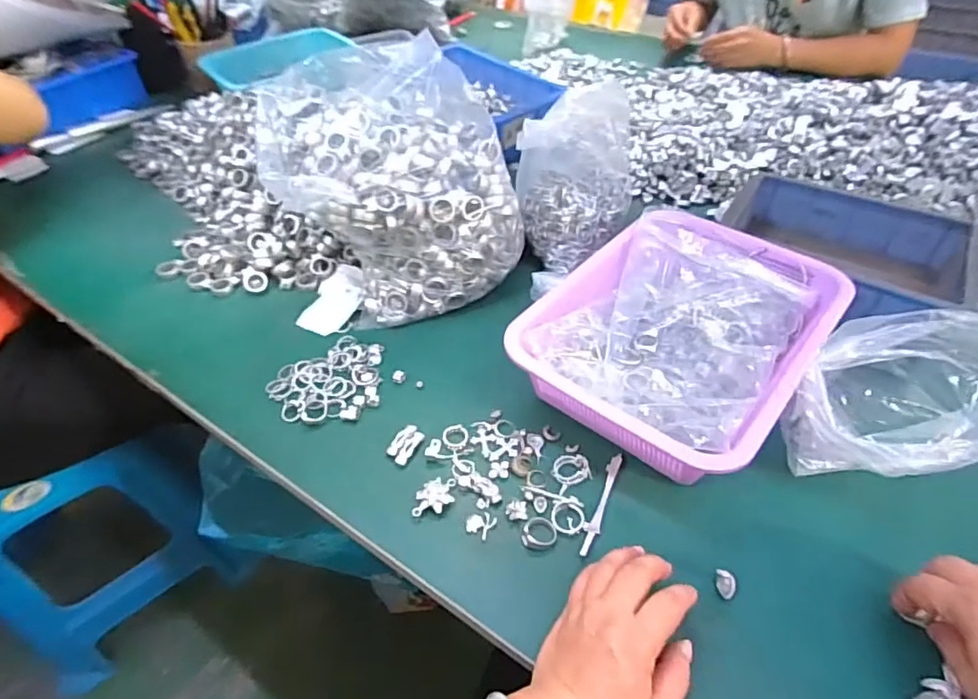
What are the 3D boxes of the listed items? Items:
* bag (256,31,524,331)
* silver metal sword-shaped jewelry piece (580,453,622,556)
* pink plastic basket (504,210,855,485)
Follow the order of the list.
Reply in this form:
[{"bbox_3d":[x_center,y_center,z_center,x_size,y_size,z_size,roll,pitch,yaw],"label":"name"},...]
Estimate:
[{"bbox_3d":[-0.089,-0.176,0.599,0.239,0.219,0.175,-13,47,-10],"label":"bag"},{"bbox_3d":[0.092,0.125,0.459,0.013,0.004,0.098,16,49,17],"label":"silver metal sword-shaped jewelry piece"},{"bbox_3d":[0.183,-0.014,0.539,0.224,0.082,0.296,30,54,27],"label":"pink plastic basket"}]

